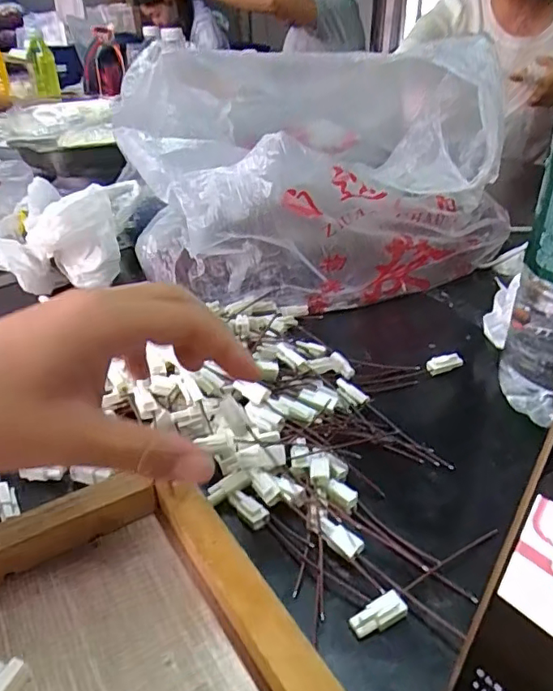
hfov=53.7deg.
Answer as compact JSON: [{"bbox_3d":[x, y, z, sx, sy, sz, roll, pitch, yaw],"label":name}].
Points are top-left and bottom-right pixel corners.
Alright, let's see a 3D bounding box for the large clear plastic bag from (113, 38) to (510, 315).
[{"bbox_3d":[0.043,-0.172,0.534,0.342,0.194,0.221,-13,33,-24],"label":"large clear plastic bag"}]

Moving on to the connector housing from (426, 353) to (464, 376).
[{"bbox_3d":[0.127,0.014,0.413,0.027,0.011,0.007,-15,31,-3],"label":"connector housing"}]

